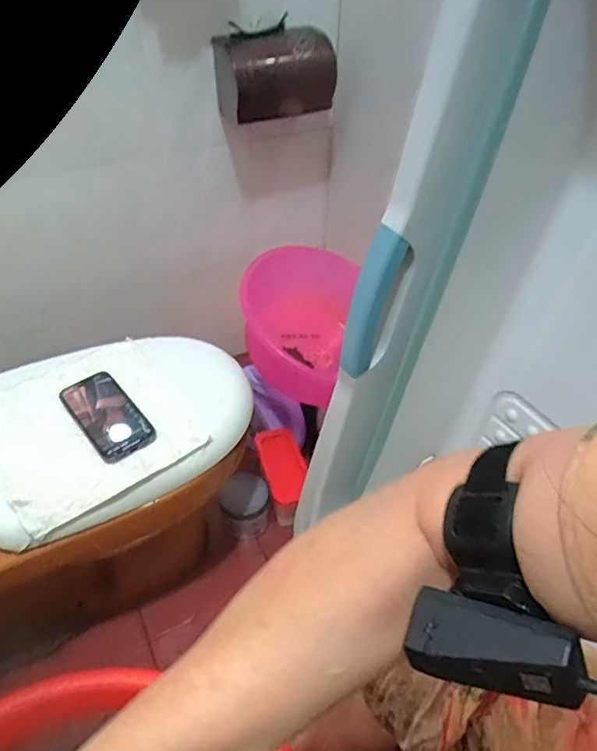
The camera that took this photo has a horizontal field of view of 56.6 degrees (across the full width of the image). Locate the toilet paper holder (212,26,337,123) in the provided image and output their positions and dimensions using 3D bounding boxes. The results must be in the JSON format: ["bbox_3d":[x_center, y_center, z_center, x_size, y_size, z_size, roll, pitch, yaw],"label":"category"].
[{"bbox_3d":[-0.040,-0.570,1.057,0.216,0.128,0.115,-14,46,-16],"label":"toilet paper holder"}]

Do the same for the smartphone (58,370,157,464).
[{"bbox_3d":[-0.276,0.051,0.794,0.080,0.008,0.165,-30,52,-29],"label":"smartphone"}]

